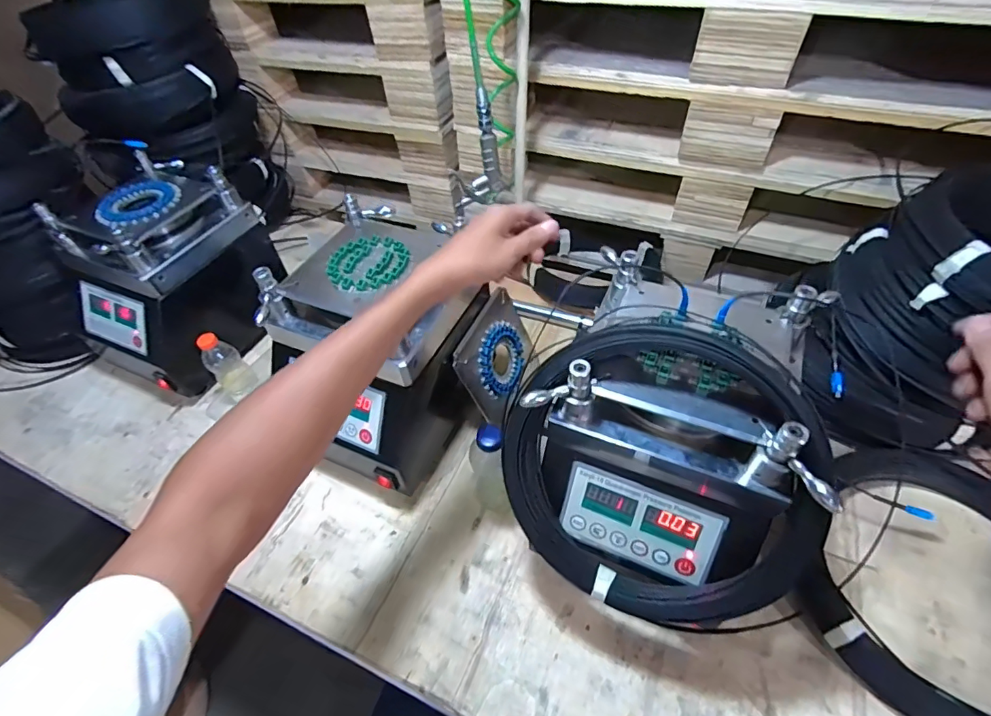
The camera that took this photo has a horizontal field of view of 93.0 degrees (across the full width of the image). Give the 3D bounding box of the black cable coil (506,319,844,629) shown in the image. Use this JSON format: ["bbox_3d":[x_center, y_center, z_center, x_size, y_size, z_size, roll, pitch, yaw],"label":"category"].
[{"bbox_3d":[0.144,0.107,0.434,0.272,0.278,0.051,2,11,23],"label":"black cable coil"}]

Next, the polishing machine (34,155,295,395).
[{"bbox_3d":[-0.568,-0.151,0.811,0.280,0.244,0.310,13,52,17],"label":"polishing machine"}]

